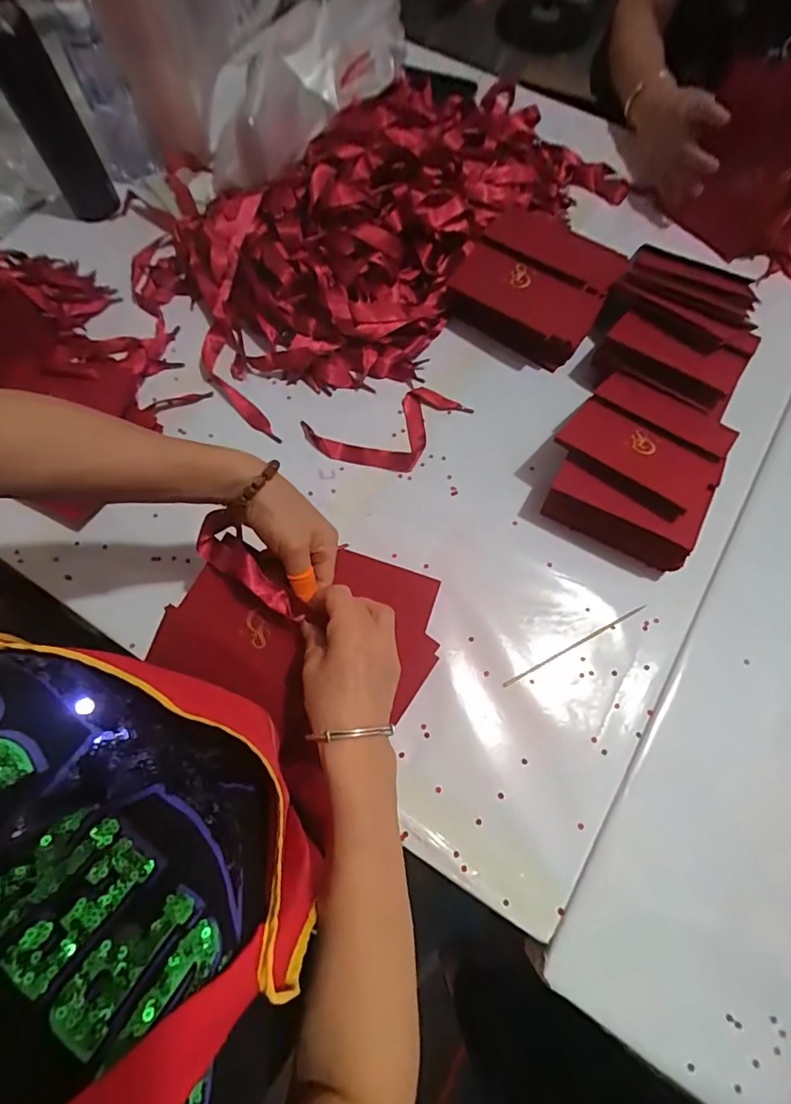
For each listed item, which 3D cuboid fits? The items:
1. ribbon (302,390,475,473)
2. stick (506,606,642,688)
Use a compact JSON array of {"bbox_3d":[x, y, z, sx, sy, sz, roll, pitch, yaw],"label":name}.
[{"bbox_3d":[-0.003,-0.133,0.564,0.183,0.016,0.090,-18,71,-6],"label":"ribbon"},{"bbox_3d":[0.176,0.090,0.485,0.163,0.004,0.004,-26,72,-9],"label":"stick"}]

